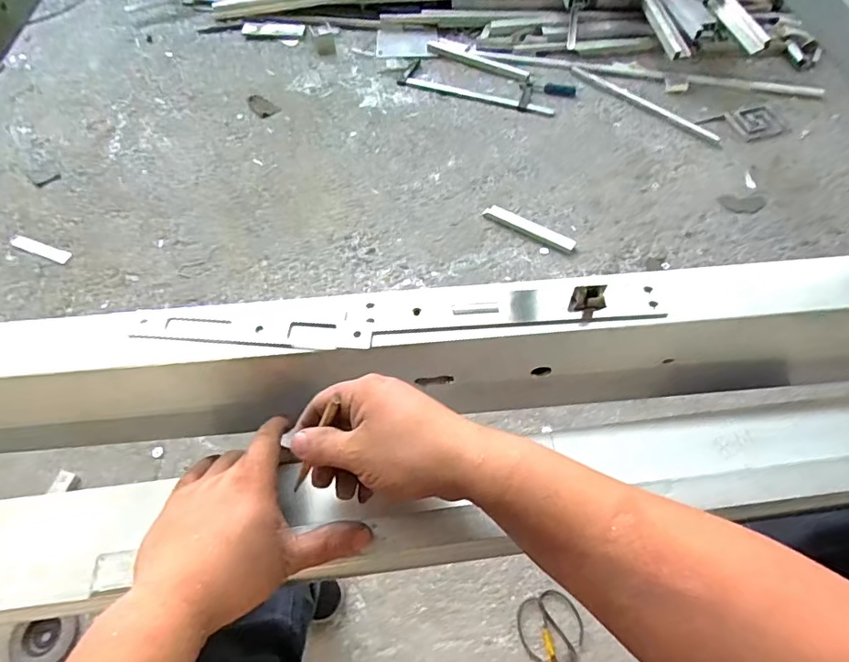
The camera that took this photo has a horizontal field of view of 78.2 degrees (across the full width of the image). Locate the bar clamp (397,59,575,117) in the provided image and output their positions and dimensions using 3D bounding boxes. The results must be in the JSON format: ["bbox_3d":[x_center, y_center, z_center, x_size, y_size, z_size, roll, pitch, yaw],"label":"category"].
[{"bbox_3d":[0.186,-0.764,1.611,0.537,0.037,0.147,17,57,13],"label":"bar clamp"}]

